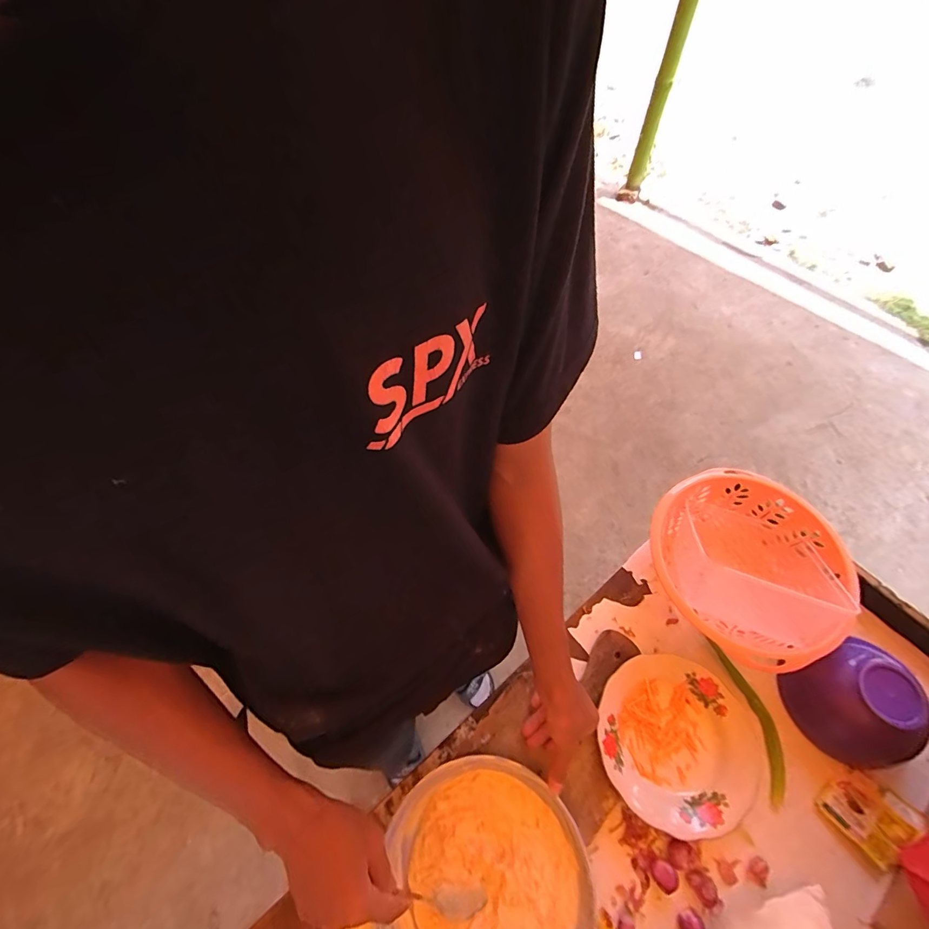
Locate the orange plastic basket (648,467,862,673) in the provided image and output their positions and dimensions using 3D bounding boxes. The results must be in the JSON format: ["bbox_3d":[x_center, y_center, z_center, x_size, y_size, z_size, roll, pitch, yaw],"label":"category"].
[{"bbox_3d":[0.374,0.148,0.589,0.234,0.110,0.227,-1,61,2],"label":"orange plastic basket"}]

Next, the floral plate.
[{"bbox_3d":[0.267,0.342,0.516,0.198,0.033,0.175,15,63,10],"label":"floral plate"}]

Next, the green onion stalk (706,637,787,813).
[{"bbox_3d":[0.368,0.321,0.538,0.041,0.019,0.183,-7,61,-2],"label":"green onion stalk"}]

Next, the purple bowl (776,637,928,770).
[{"bbox_3d":[0.476,0.286,0.506,0.116,0.090,0.109,-23,63,-10],"label":"purple bowl"}]

